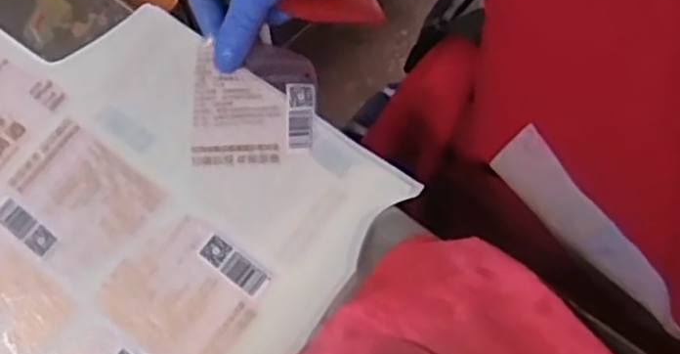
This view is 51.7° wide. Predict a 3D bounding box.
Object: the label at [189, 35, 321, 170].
[{"bbox_3d":[-0.049,-0.040,0.389,0.070,0.009,0.069,-1,68,0],"label":"label"}]

